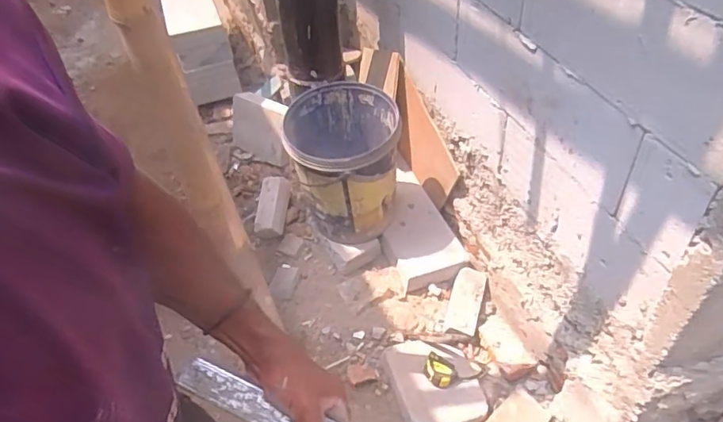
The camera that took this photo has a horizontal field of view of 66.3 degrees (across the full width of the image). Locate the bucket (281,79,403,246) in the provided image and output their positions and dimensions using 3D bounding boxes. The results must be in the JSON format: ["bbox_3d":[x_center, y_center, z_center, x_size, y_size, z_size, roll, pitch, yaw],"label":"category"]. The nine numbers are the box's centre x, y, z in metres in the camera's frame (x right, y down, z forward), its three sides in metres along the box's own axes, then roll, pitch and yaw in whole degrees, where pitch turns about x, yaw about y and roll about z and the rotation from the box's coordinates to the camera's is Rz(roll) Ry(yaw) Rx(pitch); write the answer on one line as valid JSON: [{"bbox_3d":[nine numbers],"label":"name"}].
[{"bbox_3d":[-0.039,-0.100,1.596,0.310,0.397,0.307,-4,46,3],"label":"bucket"}]

